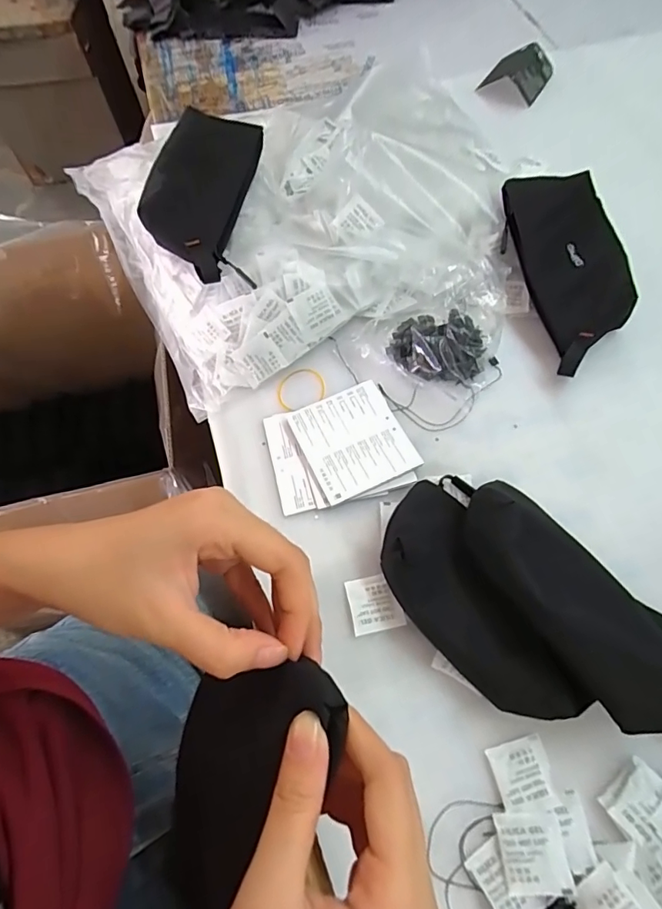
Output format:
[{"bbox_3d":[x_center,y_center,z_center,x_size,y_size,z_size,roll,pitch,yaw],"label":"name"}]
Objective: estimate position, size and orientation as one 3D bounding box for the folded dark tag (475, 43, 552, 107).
[{"bbox_3d":[0.264,-0.532,0.687,0.079,0.035,0.102,31,68,12],"label":"folded dark tag"}]

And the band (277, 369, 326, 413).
[{"bbox_3d":[-0.029,-0.063,0.477,0.048,0.005,0.048,-2,58,4],"label":"band"}]

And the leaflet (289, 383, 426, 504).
[{"bbox_3d":[0.020,-0.013,0.444,0.090,0.005,0.097,-24,65,-9],"label":"leaflet"}]

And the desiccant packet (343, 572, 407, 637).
[{"bbox_3d":[0.033,0.116,0.381,0.038,0.006,0.042,-12,64,-2],"label":"desiccant packet"}]

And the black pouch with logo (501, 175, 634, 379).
[{"bbox_3d":[0.238,-0.184,0.483,0.094,0.038,0.211,-8,77,-5],"label":"black pouch with logo"}]

